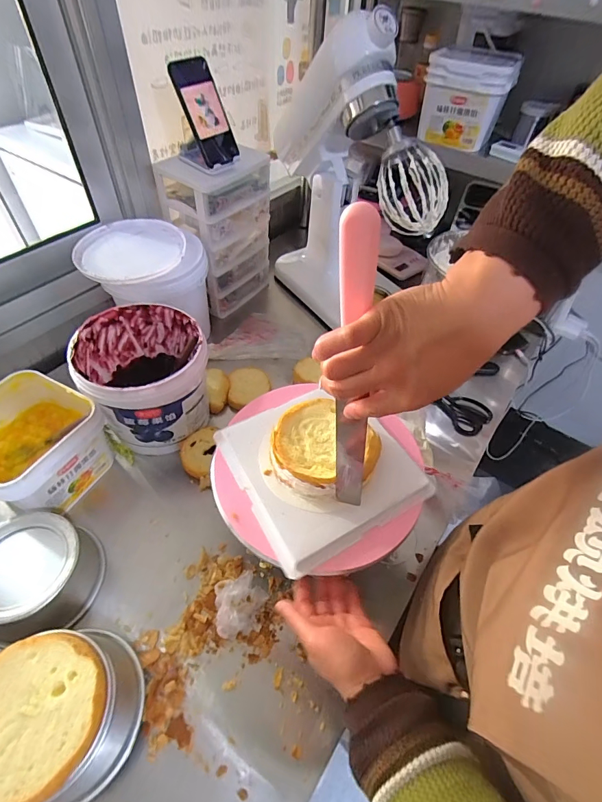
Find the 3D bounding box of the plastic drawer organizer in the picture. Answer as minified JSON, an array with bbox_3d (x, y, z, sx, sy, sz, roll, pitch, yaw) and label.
[{"bbox_3d":[-0.187,-0.388,0.873,0.150,0.302,0.193,32,55,21],"label":"plastic drawer organizer"}]

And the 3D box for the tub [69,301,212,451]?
[{"bbox_3d":[-0.257,-0.034,0.660,0.186,0.174,0.195,2,50,-3],"label":"tub"}]

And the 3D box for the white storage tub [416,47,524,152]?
[{"bbox_3d":[0.343,-0.631,0.810,0.164,0.145,0.119,24,53,15],"label":"white storage tub"}]

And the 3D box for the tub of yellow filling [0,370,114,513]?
[{"bbox_3d":[-0.411,0.069,0.598,0.171,0.124,0.173,29,54,18],"label":"tub of yellow filling"}]

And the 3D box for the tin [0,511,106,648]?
[{"bbox_3d":[-0.353,0.229,0.514,0.139,0.072,0.142,2,50,-3],"label":"tin"}]

